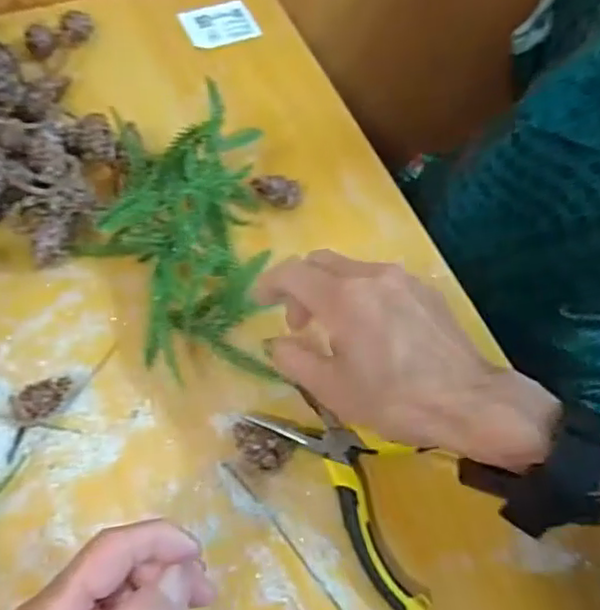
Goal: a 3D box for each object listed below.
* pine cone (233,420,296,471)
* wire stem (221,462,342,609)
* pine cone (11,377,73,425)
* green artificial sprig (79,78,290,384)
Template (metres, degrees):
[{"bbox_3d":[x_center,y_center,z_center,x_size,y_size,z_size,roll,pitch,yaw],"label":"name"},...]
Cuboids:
[{"bbox_3d":[-0.023,0.080,0.360,0.035,0.019,0.023,18,61,6],"label":"pine cone"},{"bbox_3d":[-0.011,0.124,0.348,0.005,0.004,0.099,-35,68,-21],"label":"wire stem"},{"bbox_3d":[-0.147,0.054,0.365,0.034,0.021,0.020,-39,70,-23],"label":"pine cone"},{"bbox_3d":[-0.074,-0.044,0.393,0.105,0.084,0.168,-7,61,-8],"label":"green artificial sprig"}]

